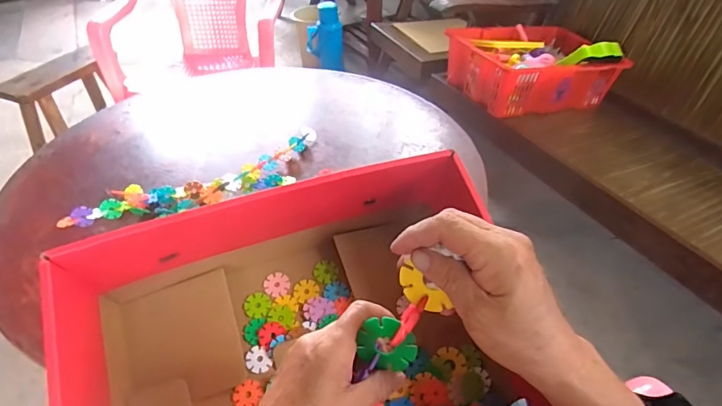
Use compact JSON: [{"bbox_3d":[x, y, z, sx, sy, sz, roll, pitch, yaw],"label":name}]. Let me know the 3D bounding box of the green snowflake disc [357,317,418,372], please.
[{"bbox_3d":[0.020,0.099,0.321,0.038,0.035,0.008,18,15,4],"label":"green snowflake disc"}]

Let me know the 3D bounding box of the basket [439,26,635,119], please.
[{"bbox_3d":[0.510,-0.432,1.412,0.427,0.196,0.335,-12,43,-12],"label":"basket"}]

